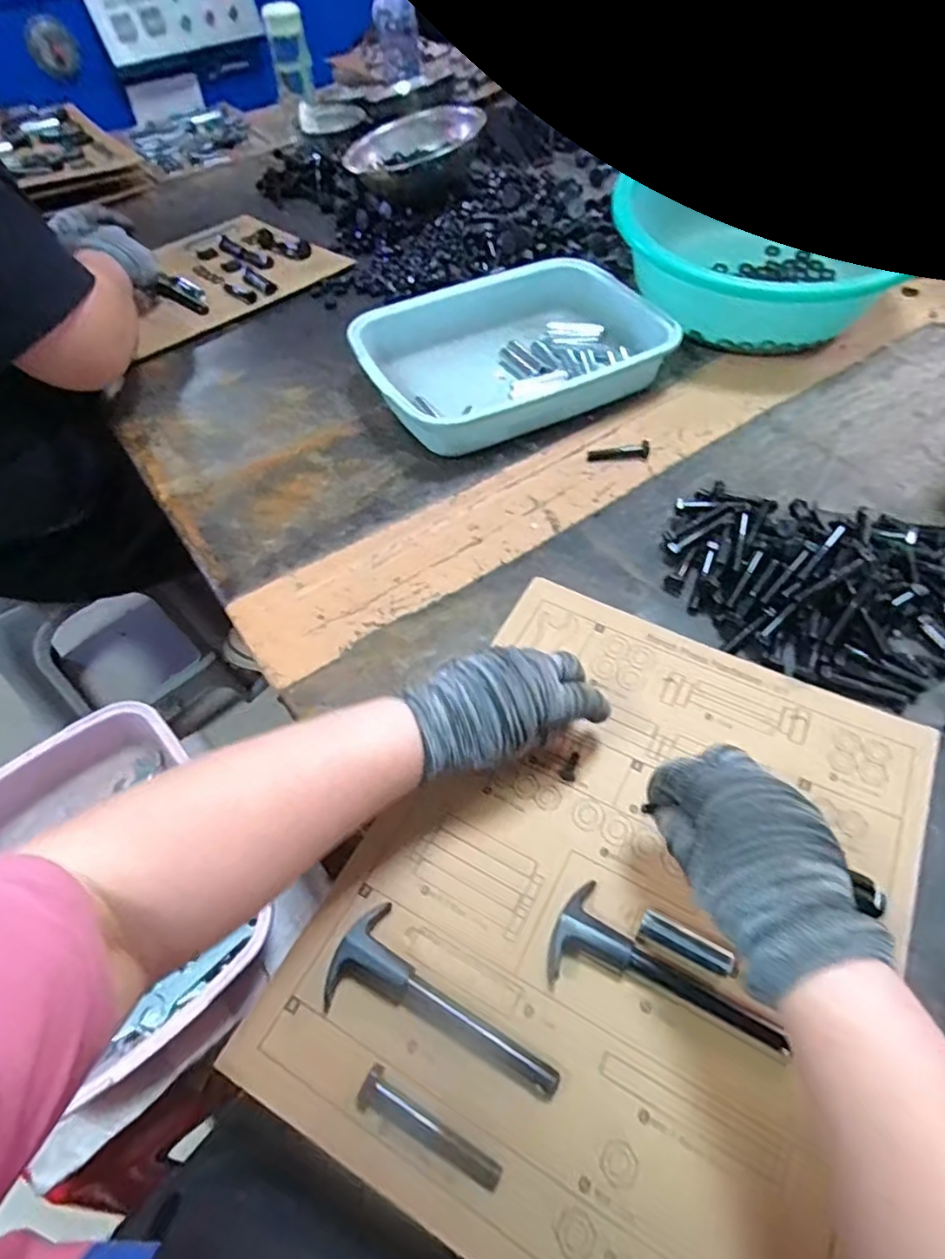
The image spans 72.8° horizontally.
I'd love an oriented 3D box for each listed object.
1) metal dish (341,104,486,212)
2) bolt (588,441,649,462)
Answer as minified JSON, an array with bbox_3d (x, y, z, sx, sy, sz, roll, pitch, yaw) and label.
[{"bbox_3d":[-0.090,-0.746,1.008,0.206,0.098,0.189,-2,52,2],"label":"metal dish"},{"bbox_3d":[0.143,-0.175,0.628,0.058,0.011,0.017,-1,52,2],"label":"bolt"}]

